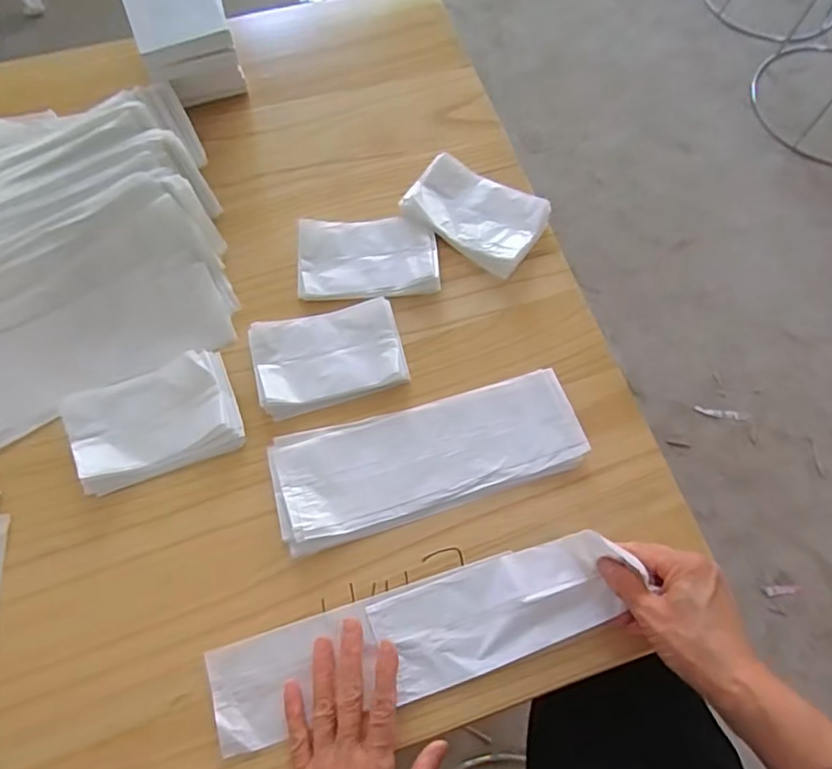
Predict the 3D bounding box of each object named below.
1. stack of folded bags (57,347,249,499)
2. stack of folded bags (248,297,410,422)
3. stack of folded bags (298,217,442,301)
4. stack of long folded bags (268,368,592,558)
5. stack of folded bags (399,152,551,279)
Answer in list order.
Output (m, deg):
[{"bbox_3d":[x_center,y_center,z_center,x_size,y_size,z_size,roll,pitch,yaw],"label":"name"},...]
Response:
[{"bbox_3d":[-0.219,0.030,0.502,0.131,0.019,0.086,-20,71,-9],"label":"stack of folded bags"},{"bbox_3d":[-0.077,-0.025,0.529,0.129,0.017,0.083,-14,71,-6],"label":"stack of folded bags"},{"bbox_3d":[-0.046,-0.122,0.567,0.129,0.014,0.083,-5,70,-3],"label":"stack of folded bags"},{"bbox_3d":[0.011,0.060,0.504,0.258,0.012,0.095,-14,71,-7],"label":"stack of long folded bags"},{"bbox_3d":[0.058,-0.169,0.577,0.128,0.019,0.088,35,73,11],"label":"stack of folded bags"}]

